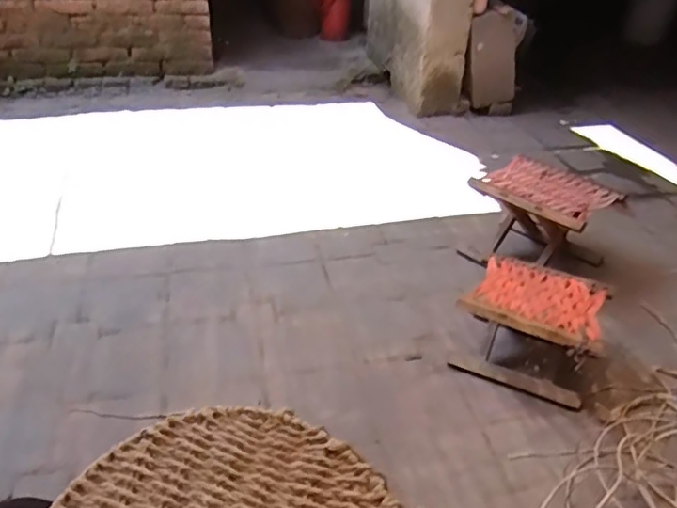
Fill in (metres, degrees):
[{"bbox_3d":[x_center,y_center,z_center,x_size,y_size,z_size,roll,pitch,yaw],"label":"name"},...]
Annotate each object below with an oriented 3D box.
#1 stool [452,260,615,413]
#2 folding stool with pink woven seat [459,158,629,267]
[{"bbox_3d":[0.429,0.167,1.303,0.282,0.191,0.238,22,39,26],"label":"stool"},{"bbox_3d":[0.551,-0.081,1.630,0.299,0.255,0.318,-27,44,-36],"label":"folding stool with pink woven seat"}]

